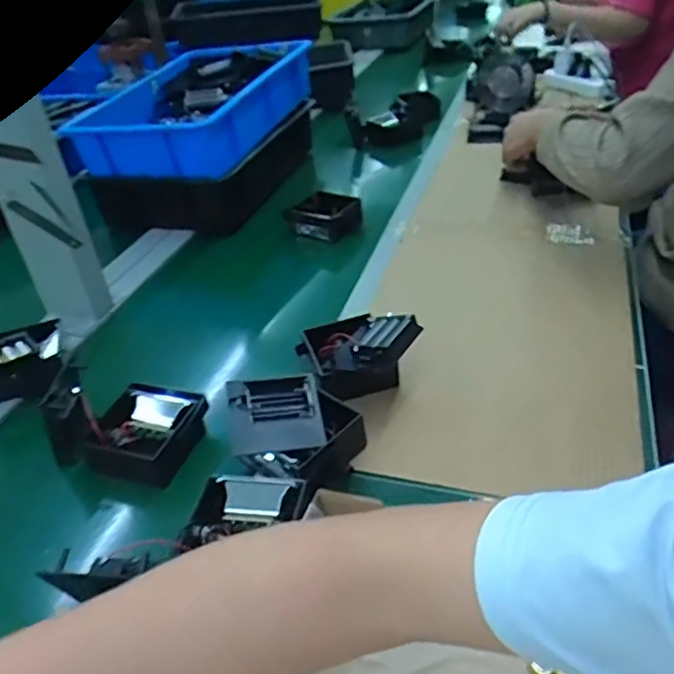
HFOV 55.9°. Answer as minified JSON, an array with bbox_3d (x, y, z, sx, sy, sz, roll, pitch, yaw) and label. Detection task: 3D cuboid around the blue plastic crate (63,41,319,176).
[{"bbox_3d":[-0.234,-0.397,1.096,0.288,0.097,0.402,6,37,17],"label":"blue plastic crate"}]

